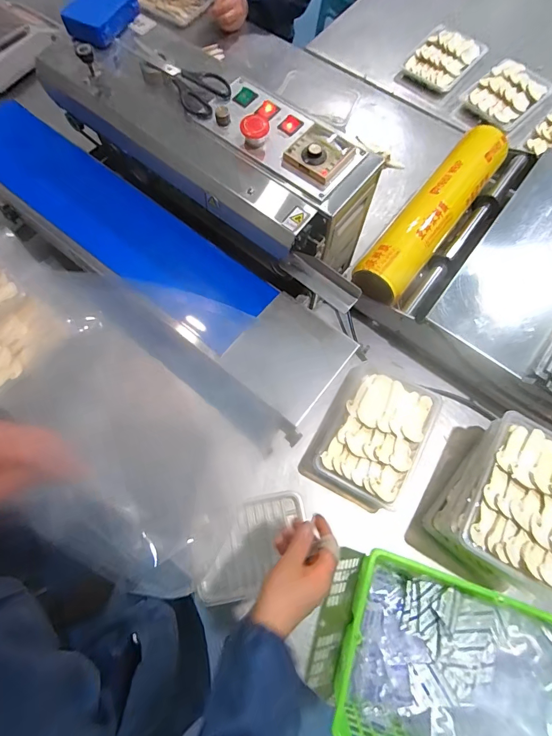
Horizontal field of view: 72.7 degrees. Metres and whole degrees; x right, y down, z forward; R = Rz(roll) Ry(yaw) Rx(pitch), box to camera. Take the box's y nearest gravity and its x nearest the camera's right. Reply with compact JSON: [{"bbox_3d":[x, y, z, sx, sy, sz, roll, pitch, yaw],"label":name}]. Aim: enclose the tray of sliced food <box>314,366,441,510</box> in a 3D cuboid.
[{"bbox_3d":[0.163,0.104,0.612,0.143,0.066,0.207,27,73,7],"label":"tray of sliced food"}]

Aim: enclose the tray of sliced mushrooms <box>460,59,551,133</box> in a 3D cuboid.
[{"bbox_3d":[0.589,-0.693,0.951,0.261,0.035,0.152,-43,78,-14],"label":"tray of sliced mushrooms"}]

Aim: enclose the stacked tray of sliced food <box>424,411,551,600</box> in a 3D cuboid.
[{"bbox_3d":[0.342,0.190,0.538,0.142,0.113,0.217,36,74,9],"label":"stacked tray of sliced food"}]

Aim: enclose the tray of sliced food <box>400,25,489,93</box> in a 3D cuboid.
[{"bbox_3d":[0.438,-0.805,0.983,0.148,0.036,0.221,34,74,9],"label":"tray of sliced food"}]

